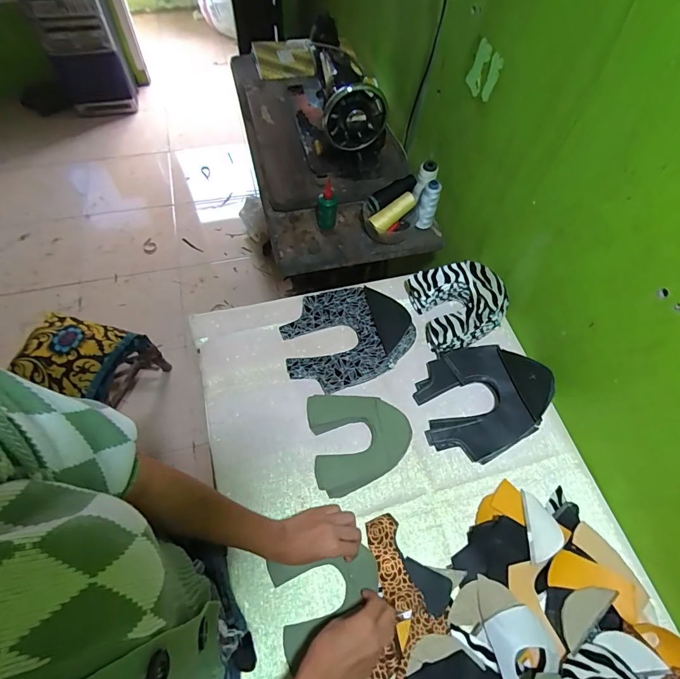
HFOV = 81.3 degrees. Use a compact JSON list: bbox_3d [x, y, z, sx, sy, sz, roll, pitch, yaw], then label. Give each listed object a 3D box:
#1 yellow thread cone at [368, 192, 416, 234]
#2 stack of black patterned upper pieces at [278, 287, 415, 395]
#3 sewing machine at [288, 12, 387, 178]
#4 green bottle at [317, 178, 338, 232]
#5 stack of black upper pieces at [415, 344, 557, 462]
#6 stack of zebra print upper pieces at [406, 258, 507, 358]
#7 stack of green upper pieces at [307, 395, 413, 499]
[{"bbox_3d":[0.117,-0.279,0.874,0.114,0.036,0.036,-38,66,-4],"label":"yellow thread cone"},{"bbox_3d":[0.018,-0.007,0.741,0.241,0.047,0.186,-5,61,-7],"label":"stack of black patterned upper pieces"},{"bbox_3d":[-0.032,-0.616,0.968,0.167,0.198,0.420,-15,62,-12],"label":"sewing machine"},{"bbox_3d":[-0.030,-0.300,0.889,0.047,0.097,0.051,-1,61,-4],"label":"green bottle"},{"bbox_3d":[0.257,0.103,0.697,0.230,0.054,0.196,-8,61,-8],"label":"stack of black upper pieces"},{"bbox_3d":[0.236,-0.073,0.779,0.162,0.073,0.171,-15,63,-12],"label":"stack of zebra print upper pieces"},{"bbox_3d":[0.035,0.166,0.669,0.162,0.026,0.161,-8,61,-8],"label":"stack of green upper pieces"}]

